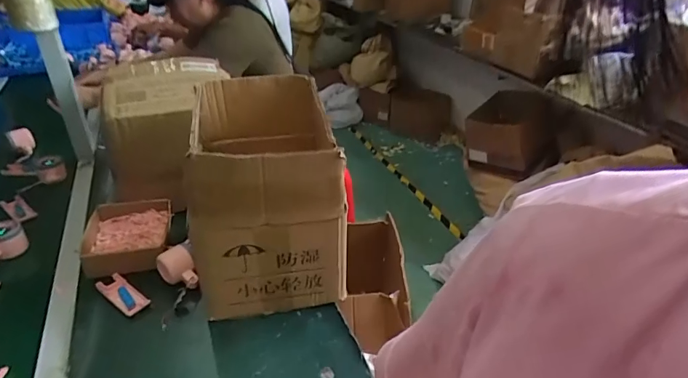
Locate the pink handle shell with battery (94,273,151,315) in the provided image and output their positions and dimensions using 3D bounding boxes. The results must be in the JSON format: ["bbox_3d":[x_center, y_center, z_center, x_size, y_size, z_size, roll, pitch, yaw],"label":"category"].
[{"bbox_3d":[-0.372,0.173,0.730,0.102,0.012,0.038,22,35,29],"label":"pink handle shell with battery"}]

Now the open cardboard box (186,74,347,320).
[{"bbox_3d":[-0.132,0.005,0.756,0.223,0.307,0.340,-4,31,-11],"label":"open cardboard box"}]

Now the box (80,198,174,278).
[{"bbox_3d":[-0.408,0.093,0.821,0.150,0.056,0.170,-6,32,-15],"label":"box"}]

